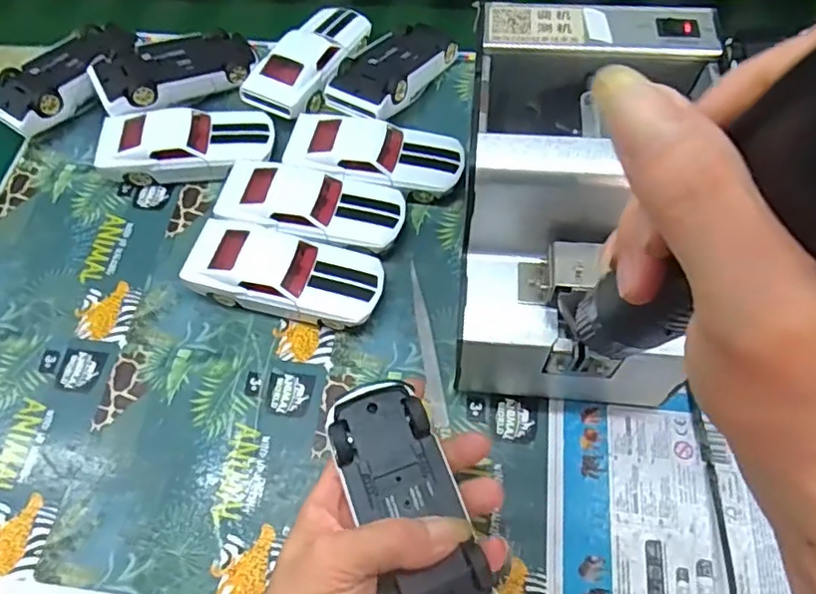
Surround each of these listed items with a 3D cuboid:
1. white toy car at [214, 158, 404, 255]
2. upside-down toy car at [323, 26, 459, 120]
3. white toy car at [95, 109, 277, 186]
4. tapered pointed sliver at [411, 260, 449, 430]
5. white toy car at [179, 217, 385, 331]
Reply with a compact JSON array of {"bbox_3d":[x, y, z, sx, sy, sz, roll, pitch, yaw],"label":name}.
[{"bbox_3d":[-0.066,-0.062,0.419,0.125,0.033,0.051,9,62,7],"label":"white toy car"},{"bbox_3d":[-0.009,-0.183,0.471,0.054,0.030,0.127,30,56,16],"label":"upside-down toy car"},{"bbox_3d":[-0.166,-0.117,0.451,0.125,0.033,0.052,-7,61,-2],"label":"white toy car"},{"bbox_3d":[0.011,0.029,0.384,0.012,0.005,0.114,-8,61,-2],"label":"tapered pointed sliver"},{"bbox_3d":[-0.081,-0.014,0.395,0.126,0.033,0.054,10,62,8],"label":"white toy car"}]

